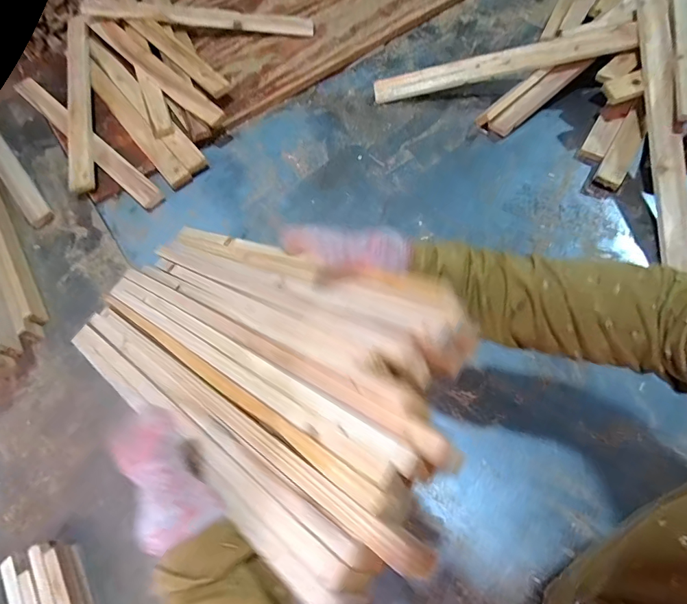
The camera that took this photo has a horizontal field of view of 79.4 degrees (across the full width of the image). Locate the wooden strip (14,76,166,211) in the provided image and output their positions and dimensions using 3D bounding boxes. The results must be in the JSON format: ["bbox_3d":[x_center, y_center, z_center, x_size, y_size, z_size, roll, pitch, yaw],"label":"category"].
[{"bbox_3d":[-0.498,-0.314,0.792,0.466,0.021,0.040,39,74,20],"label":"wooden strip"}]

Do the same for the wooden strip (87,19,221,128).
[{"bbox_3d":[-0.378,-0.469,0.815,0.041,0.019,0.449,-42,68,-13],"label":"wooden strip"}]

